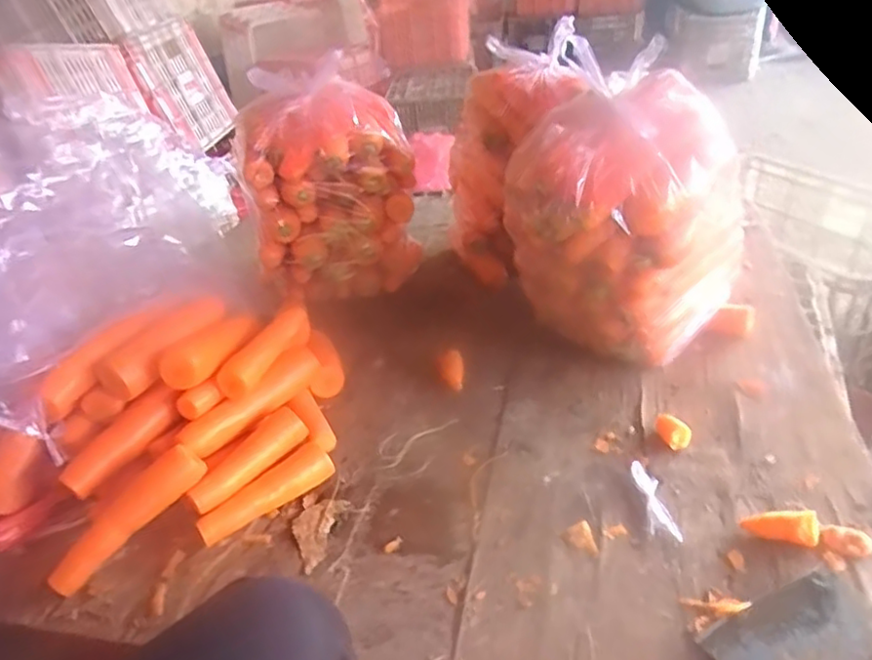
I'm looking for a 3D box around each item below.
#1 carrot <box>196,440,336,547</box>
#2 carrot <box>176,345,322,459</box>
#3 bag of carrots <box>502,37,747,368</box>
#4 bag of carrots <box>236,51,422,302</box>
[{"bbox_3d":[-0.173,0.168,0.661,0.144,0.034,0.032,-29,38,-30],"label":"carrot"},{"bbox_3d":[-0.202,0.074,0.718,0.043,0.037,0.182,20,42,36],"label":"carrot"},{"bbox_3d":[0.209,-0.105,0.744,0.238,0.335,0.199,12,37,27],"label":"bag of carrots"},{"bbox_3d":[-0.159,-0.208,0.987,0.250,0.322,0.171,-5,33,3],"label":"bag of carrots"}]

